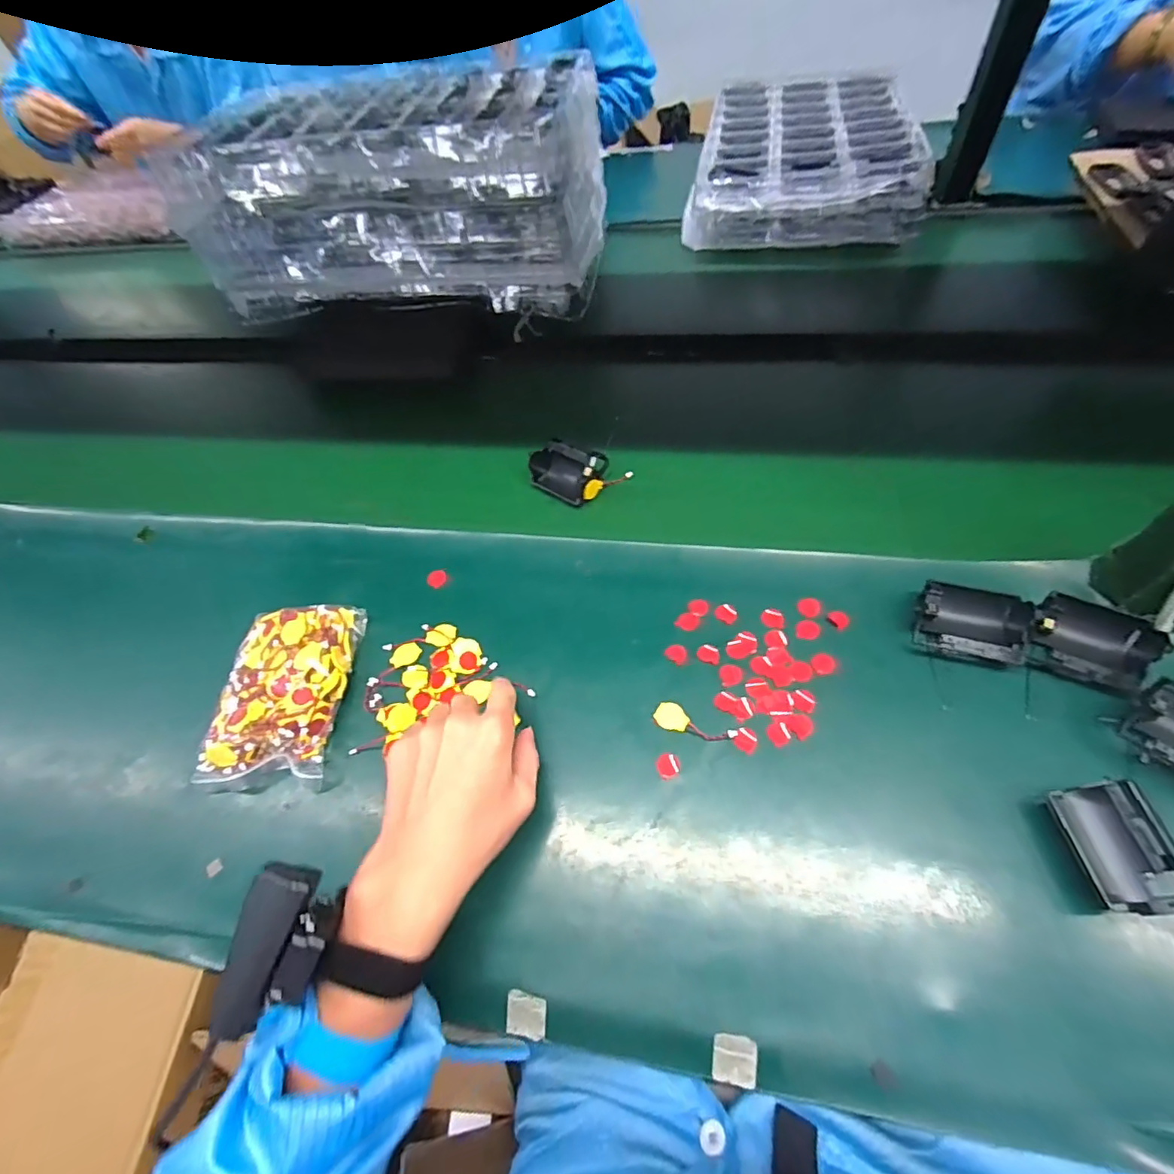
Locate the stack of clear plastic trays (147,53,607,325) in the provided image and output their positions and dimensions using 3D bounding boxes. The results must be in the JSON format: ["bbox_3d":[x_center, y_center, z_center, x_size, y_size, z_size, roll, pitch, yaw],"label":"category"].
[{"bbox_3d":[-0.241,-0.531,0.719,0.505,0.190,0.268,2,58,8],"label":"stack of clear plastic trays"}]

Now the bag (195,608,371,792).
[{"bbox_3d":[-0.245,0.082,0.432,0.092,0.030,0.148,0,58,4],"label":"bag"}]

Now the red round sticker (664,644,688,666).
[{"bbox_3d":[0.073,0.054,0.434,0.018,0.004,0.016,36,67,23],"label":"red round sticker"}]

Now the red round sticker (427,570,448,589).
[{"bbox_3d":[-0.140,-0.008,0.499,0.018,0.004,0.018,1,64,-3],"label":"red round sticker"}]

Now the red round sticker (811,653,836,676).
[{"bbox_3d":[0.185,0.059,0.417,0.018,0.004,0.018,-2,58,3],"label":"red round sticker"}]

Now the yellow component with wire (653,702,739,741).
[{"bbox_3d":[0.080,0.103,0.398,0.059,0.008,0.021,21,62,16],"label":"yellow component with wire"}]

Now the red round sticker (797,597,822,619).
[{"bbox_3d":[0.184,0.016,0.441,0.018,0.004,0.018,-2,58,3],"label":"red round sticker"}]

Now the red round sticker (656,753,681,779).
[{"bbox_3d":[0.059,0.129,0.387,0.017,0.004,0.018,-2,58,3],"label":"red round sticker"}]

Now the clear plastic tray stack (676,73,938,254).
[{"bbox_3d":[0.348,-0.695,0.843,0.322,0.092,0.458,9,59,12],"label":"clear plastic tray stack"}]

